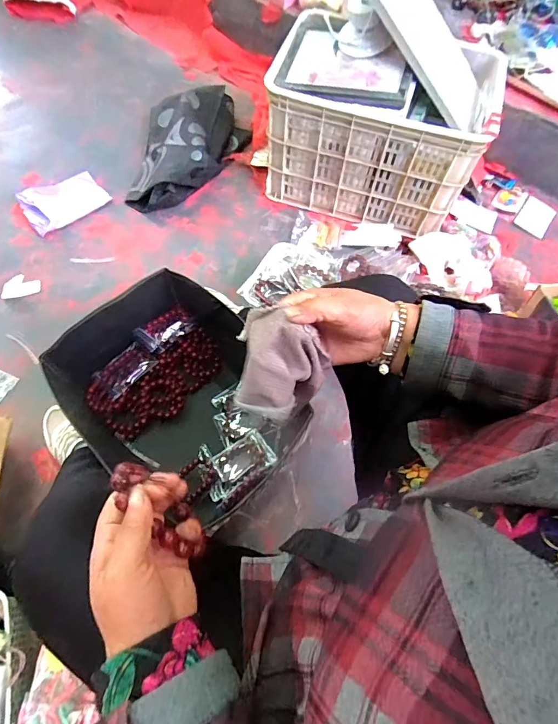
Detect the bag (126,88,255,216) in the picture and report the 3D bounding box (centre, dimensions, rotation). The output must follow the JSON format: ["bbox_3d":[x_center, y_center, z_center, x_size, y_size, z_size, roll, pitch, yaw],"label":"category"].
[{"bbox_3d":[-0.254,-0.620,1.139,0.258,0.132,0.469,16,64,5],"label":"bag"}]

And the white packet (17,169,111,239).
[{"bbox_3d":[-0.573,-0.433,1.084,0.210,0.049,0.117,-39,70,-19],"label":"white packet"}]

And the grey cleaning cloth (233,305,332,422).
[{"bbox_3d":[0.002,0.001,0.365,0.078,0.065,0.079,11,63,3],"label":"grey cleaning cloth"}]

